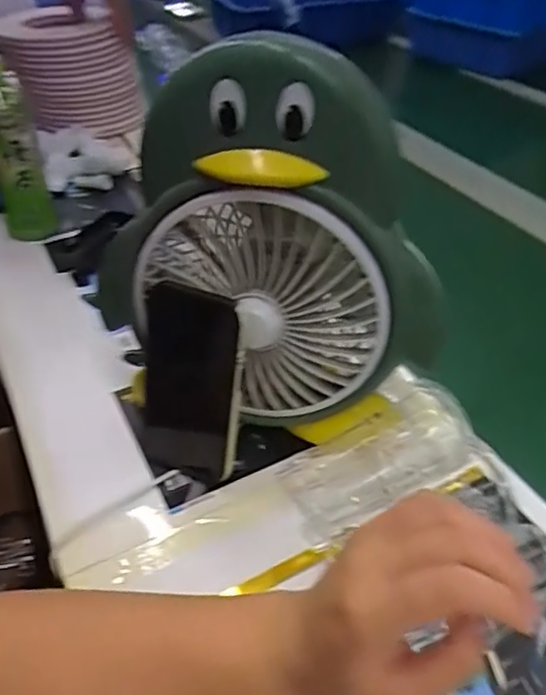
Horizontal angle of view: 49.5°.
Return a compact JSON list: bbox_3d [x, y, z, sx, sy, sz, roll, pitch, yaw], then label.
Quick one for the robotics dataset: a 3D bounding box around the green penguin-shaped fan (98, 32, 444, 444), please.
[{"bbox_3d":[-0.005,-0.051,0.424,0.231,0.289,0.089,18,44,19],"label":"green penguin-shaped fan"}]

